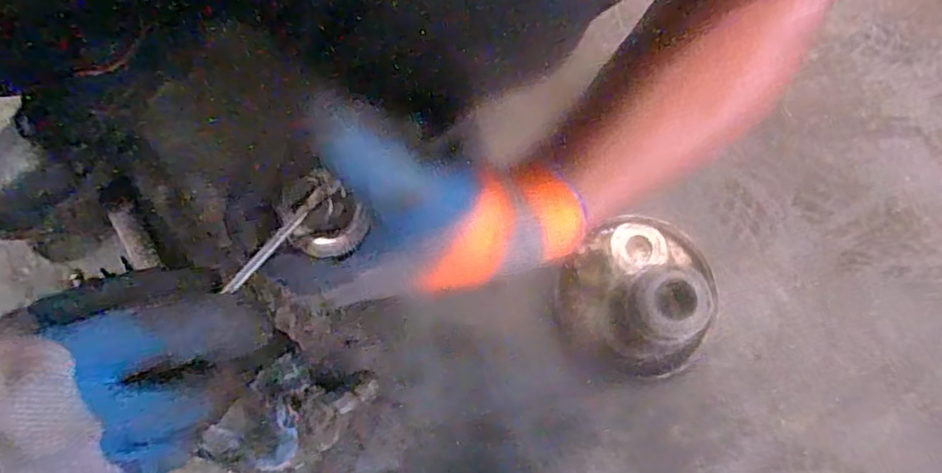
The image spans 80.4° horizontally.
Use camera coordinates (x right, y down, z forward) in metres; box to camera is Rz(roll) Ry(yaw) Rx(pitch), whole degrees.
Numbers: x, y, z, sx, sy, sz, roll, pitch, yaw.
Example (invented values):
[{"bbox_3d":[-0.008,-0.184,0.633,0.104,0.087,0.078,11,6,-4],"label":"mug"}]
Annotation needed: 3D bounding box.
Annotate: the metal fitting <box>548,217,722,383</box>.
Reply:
[{"bbox_3d":[0.157,0.053,0.526,0.146,0.063,0.155,0,75,-2],"label":"metal fitting"}]

